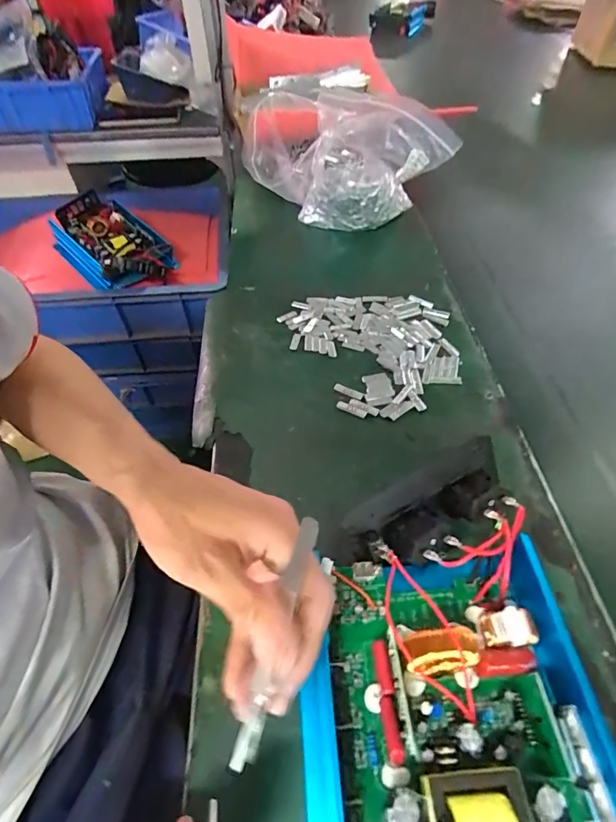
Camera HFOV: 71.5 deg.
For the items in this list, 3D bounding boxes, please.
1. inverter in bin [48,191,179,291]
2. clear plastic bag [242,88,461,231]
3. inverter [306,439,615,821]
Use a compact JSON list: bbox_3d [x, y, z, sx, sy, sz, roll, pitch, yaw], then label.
[{"bbox_3d":[-0.403,-0.338,0.855,0.329,0.064,0.162,37,60,25],"label":"inverter in bin"},{"bbox_3d":[0.041,-0.352,0.606,0.287,0.167,0.156,27,57,22],"label":"clear plastic bag"},{"bbox_3d":[0.078,0.171,0.238,0.164,0.052,0.336,-5,51,-1],"label":"inverter"}]

